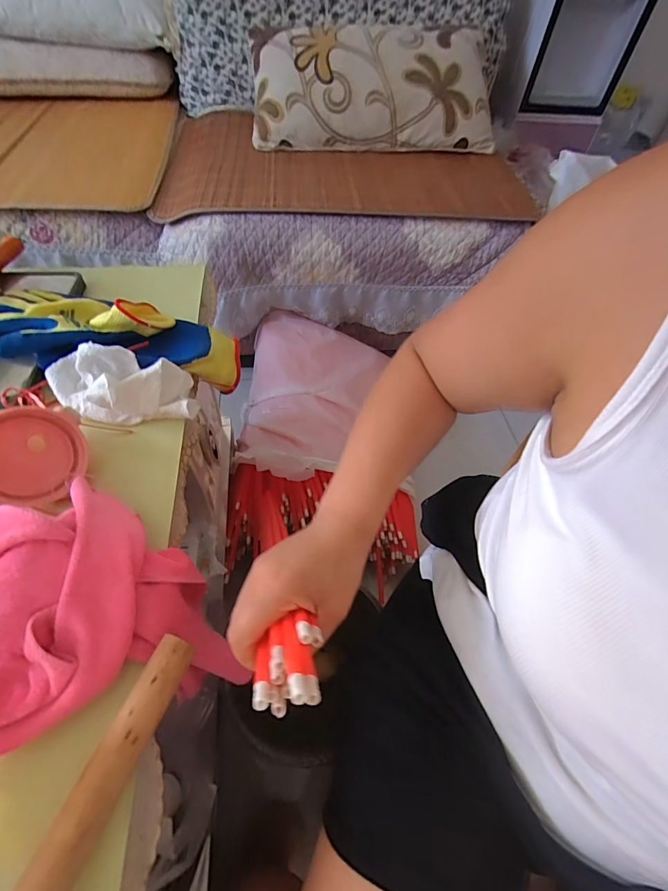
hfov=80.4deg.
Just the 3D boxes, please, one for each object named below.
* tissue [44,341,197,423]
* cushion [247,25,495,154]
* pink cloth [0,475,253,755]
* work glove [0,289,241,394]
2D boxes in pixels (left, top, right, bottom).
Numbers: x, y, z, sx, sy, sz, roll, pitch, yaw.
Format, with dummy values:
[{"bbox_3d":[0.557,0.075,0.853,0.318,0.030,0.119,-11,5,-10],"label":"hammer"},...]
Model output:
[{"bbox_3d":[-0.231,-0.066,0.421,0.158,0.056,0.062,5,54,0],"label":"tissue"},{"bbox_3d":[0.108,-0.982,1.078,0.644,0.184,0.343,-6,55,-8],"label":"cushion"},{"bbox_3d":[-0.201,0.122,0.316,0.173,0.138,0.171,-18,57,-16],"label":"pink cloth"},{"bbox_3d":[-0.266,-0.134,0.476,0.300,0.085,0.125,7,53,-13],"label":"work glove"}]

